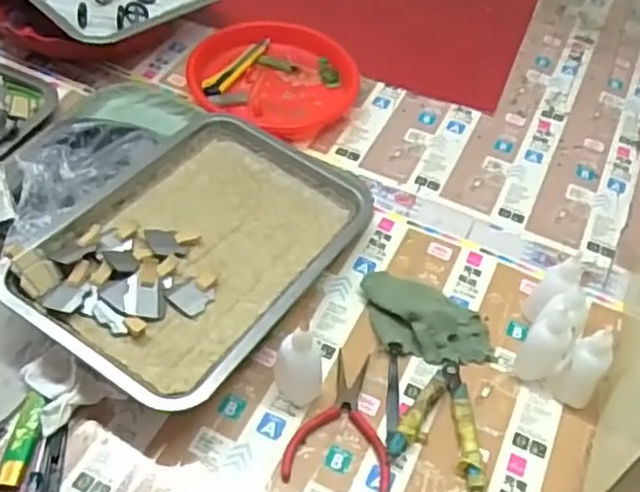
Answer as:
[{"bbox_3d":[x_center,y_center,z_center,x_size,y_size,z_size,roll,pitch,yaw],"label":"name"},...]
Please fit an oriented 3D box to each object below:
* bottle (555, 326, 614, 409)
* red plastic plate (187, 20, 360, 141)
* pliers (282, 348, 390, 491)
[{"bbox_3d":[0.223,0.099,0.575,0.032,0.083,0.038,36,55,22],"label":"bottle"},{"bbox_3d":[-0.054,-0.209,0.850,0.195,0.030,0.195,3,50,-4],"label":"red plastic plate"},{"bbox_3d":[0.017,0.139,0.569,0.080,0.007,0.117,8,49,0],"label":"pliers"}]

